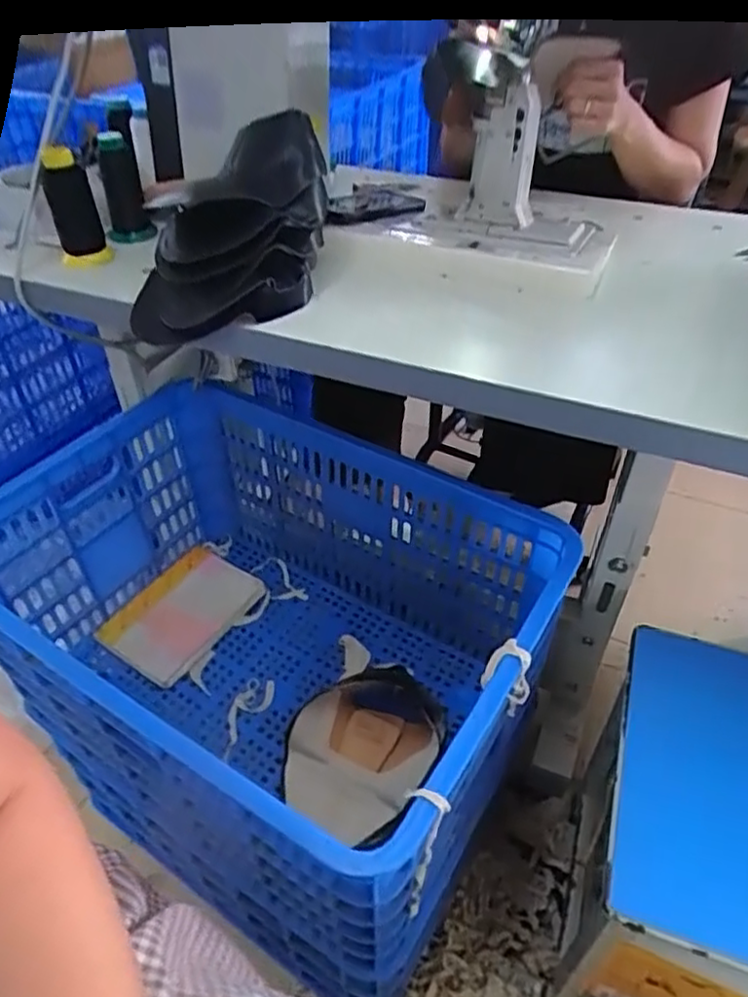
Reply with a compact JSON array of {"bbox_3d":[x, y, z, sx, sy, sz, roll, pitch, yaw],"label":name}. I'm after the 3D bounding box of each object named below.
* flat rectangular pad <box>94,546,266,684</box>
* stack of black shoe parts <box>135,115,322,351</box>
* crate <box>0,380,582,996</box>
[{"bbox_3d":[-0.273,0.162,0.946,0.141,0.017,0.206,29,48,17],"label":"flat rectangular pad"},{"bbox_3d":[-0.154,-0.316,0.754,0.192,0.154,0.270,4,42,6],"label":"stack of black shoe parts"},{"bbox_3d":[-0.122,0.154,0.809,0.609,0.296,0.440,25,48,26],"label":"crate"}]

